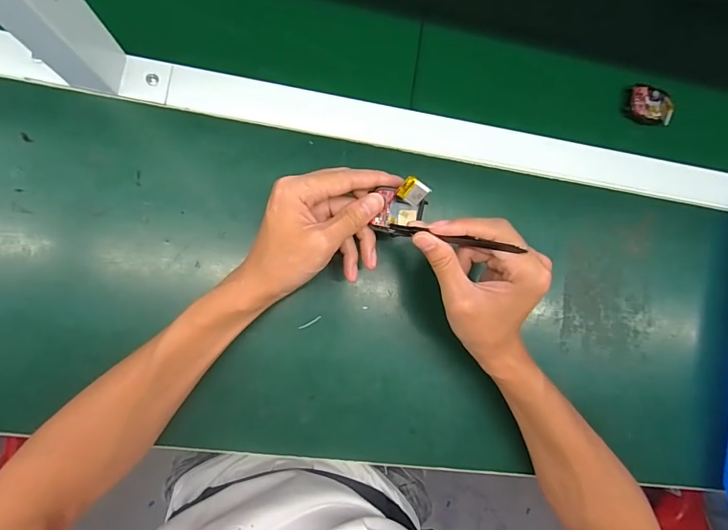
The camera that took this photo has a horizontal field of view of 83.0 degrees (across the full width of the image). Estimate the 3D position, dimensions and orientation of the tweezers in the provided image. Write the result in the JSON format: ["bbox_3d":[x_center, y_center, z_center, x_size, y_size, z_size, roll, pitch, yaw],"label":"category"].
[{"bbox_3d":[0.066,-0.021,0.311,0.102,0.012,0.005,14,84,28],"label":"tweezers"}]

